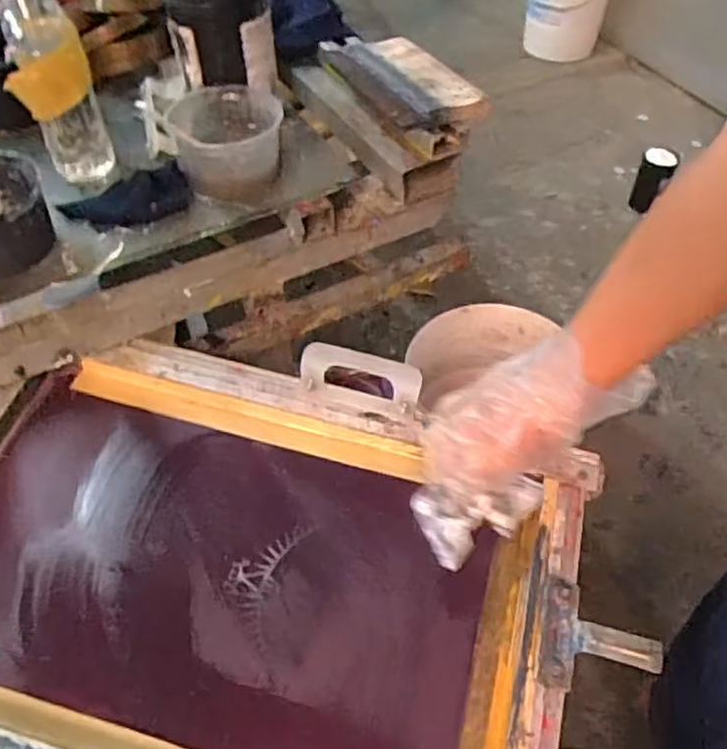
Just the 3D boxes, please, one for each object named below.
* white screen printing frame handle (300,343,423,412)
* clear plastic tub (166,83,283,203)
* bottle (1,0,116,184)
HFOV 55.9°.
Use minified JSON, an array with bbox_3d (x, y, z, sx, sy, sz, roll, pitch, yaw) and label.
[{"bbox_3d":[-0.003,0.001,0.657,0.116,0.010,0.046,14,97,10],"label":"white screen printing frame handle"},{"bbox_3d":[-0.139,-0.239,0.698,0.099,0.068,0.105,-2,50,-2],"label":"clear plastic tub"},{"bbox_3d":[-0.305,-0.290,0.663,0.076,0.202,0.079,-19,52,-15],"label":"bottle"}]

